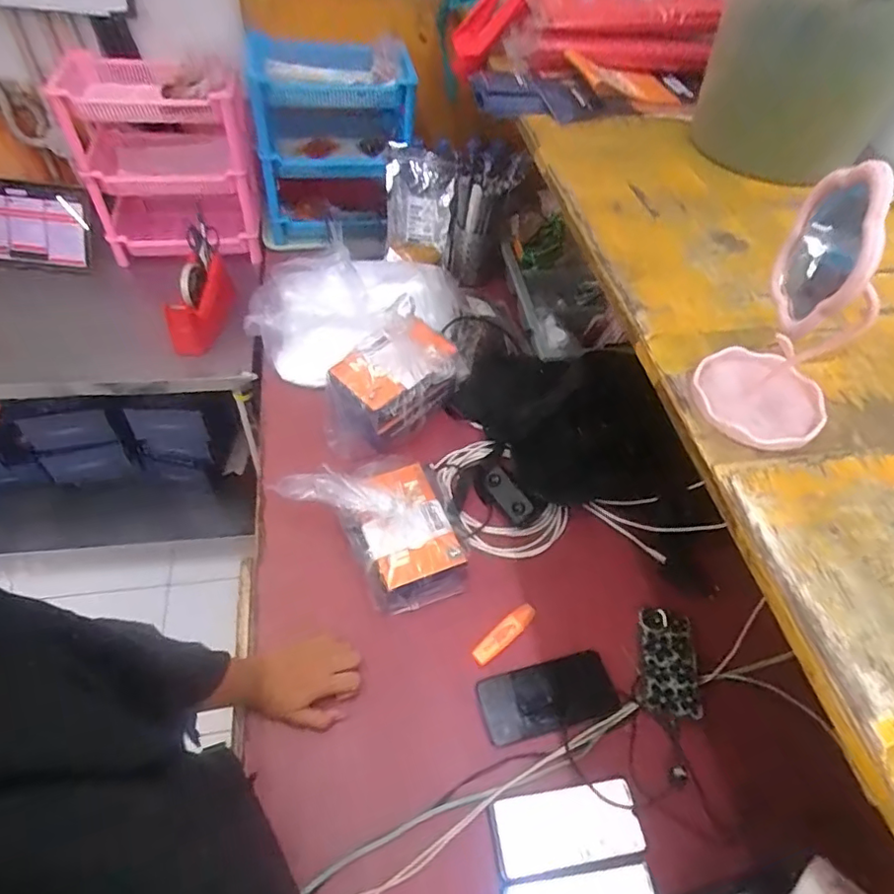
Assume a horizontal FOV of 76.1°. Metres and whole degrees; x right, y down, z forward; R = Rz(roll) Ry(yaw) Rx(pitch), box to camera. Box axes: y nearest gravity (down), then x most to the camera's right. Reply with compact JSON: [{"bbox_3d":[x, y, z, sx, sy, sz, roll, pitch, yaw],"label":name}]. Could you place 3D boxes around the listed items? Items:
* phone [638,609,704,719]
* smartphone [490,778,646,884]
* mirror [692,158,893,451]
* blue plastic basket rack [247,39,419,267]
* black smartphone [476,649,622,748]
[{"bbox_3d":[0.292,0.280,0.744,0.068,0.008,0.132,9,51,2],"label":"phone"},{"bbox_3d":[0.132,0.418,0.628,0.161,0.009,0.073,-6,52,-10],"label":"smartphone"},{"bbox_3d":[0.252,-0.093,0.388,0.097,0.176,0.104,35,56,21],"label":"mirror"},{"bbox_3d":[-0.238,-0.637,1.186,0.307,0.330,0.293,-4,52,-8],"label":"blue plastic basket rack"},{"bbox_3d":[0.126,0.313,0.716,0.166,0.010,0.079,-10,53,-13],"label":"black smartphone"}]

